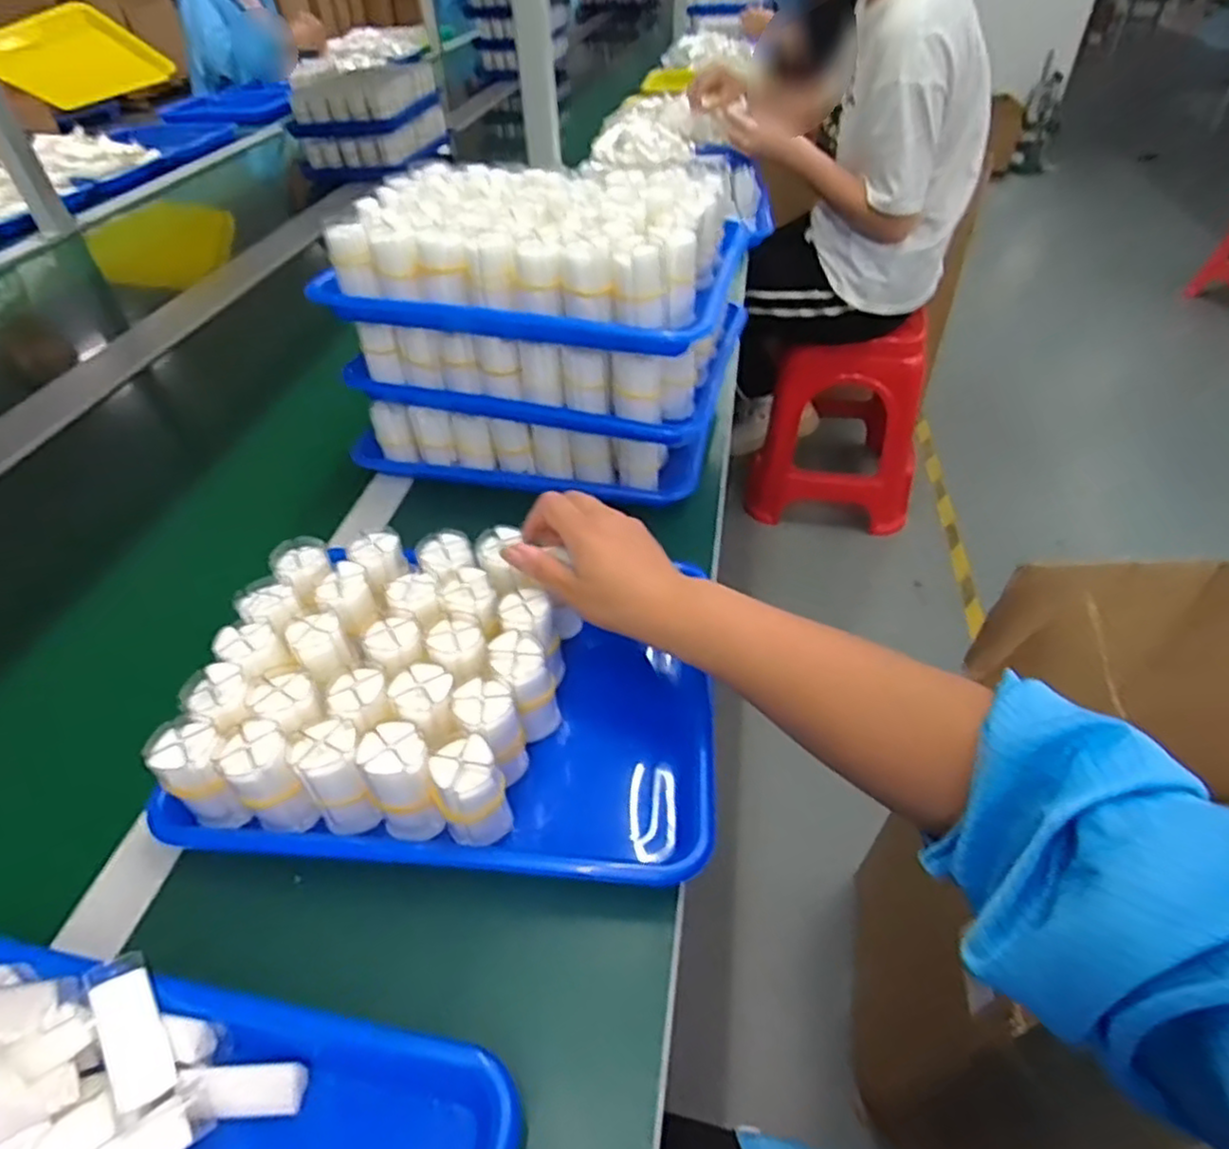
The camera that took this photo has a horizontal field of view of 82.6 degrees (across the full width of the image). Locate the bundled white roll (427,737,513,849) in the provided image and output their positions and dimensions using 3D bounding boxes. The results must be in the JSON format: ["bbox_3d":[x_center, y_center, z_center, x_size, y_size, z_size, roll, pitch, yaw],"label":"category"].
[{"bbox_3d":[-0.080,0.124,0.393,0.036,0.065,0.032,-19,47,-16],"label":"bundled white roll"}]

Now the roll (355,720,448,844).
[{"bbox_3d":[-0.120,0.120,0.401,0.034,0.066,0.041,-16,46,-13],"label":"roll"}]

